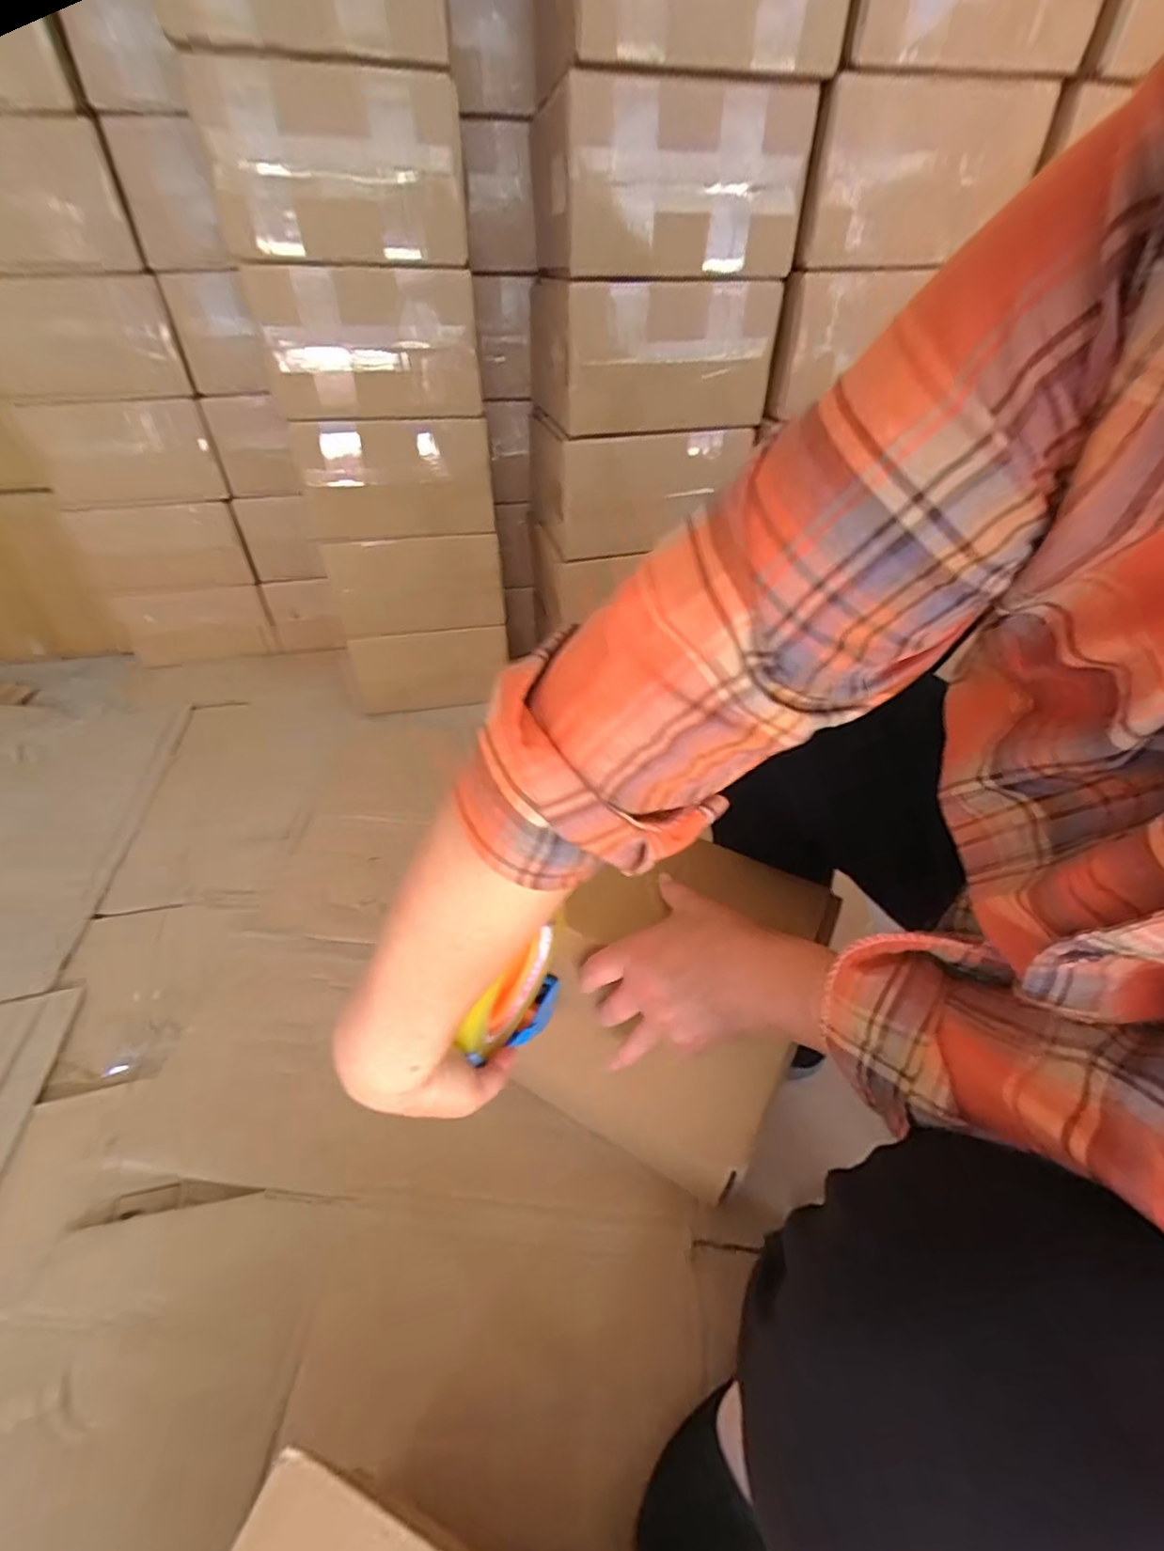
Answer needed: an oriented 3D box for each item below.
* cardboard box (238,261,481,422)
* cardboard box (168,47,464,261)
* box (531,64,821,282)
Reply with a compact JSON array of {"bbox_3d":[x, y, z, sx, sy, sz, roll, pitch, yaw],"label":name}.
[{"bbox_3d":[-0.275,-0.561,0.796,0.251,0.160,0.136,-10,42,-11],"label":"cardboard box"},{"bbox_3d":[-0.278,-0.698,0.708,0.290,0.171,0.191,-12,43,-14],"label":"cardboard box"},{"bbox_3d":[0.099,-0.706,0.735,0.275,0.152,0.286,-8,42,-9],"label":"box"}]

